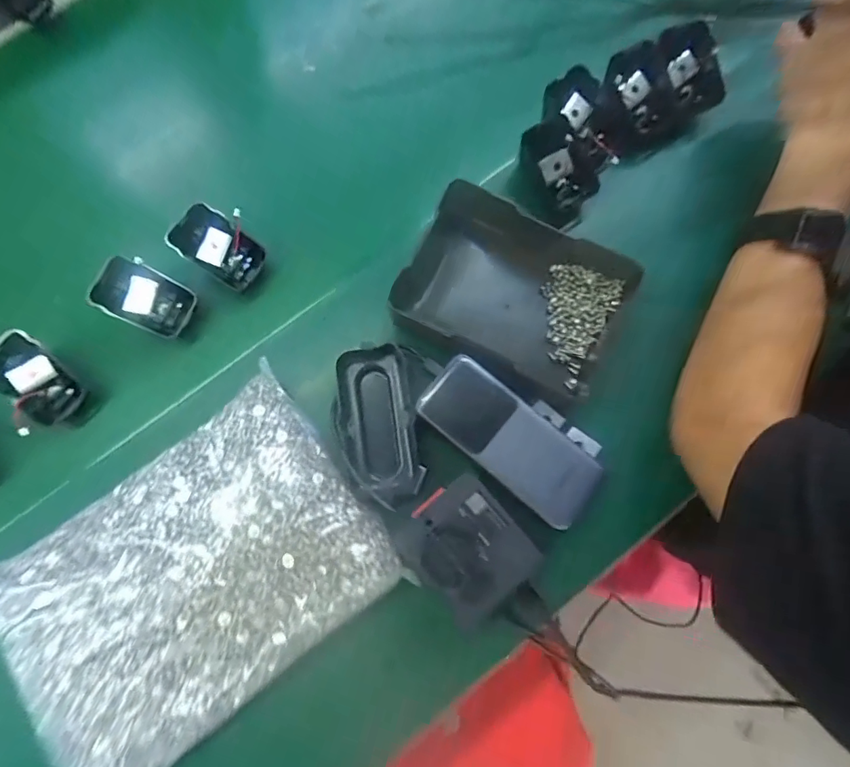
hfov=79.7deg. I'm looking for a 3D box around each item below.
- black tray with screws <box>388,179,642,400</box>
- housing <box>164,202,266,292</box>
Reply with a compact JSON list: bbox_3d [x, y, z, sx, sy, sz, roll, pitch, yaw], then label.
[{"bbox_3d":[0.069,-0.068,0.396,0.157,0.057,0.108,25,78,7],"label":"black tray with screws"},{"bbox_3d":[-0.166,-0.110,0.410,0.065,0.028,0.044,32,79,9],"label":"housing"}]

